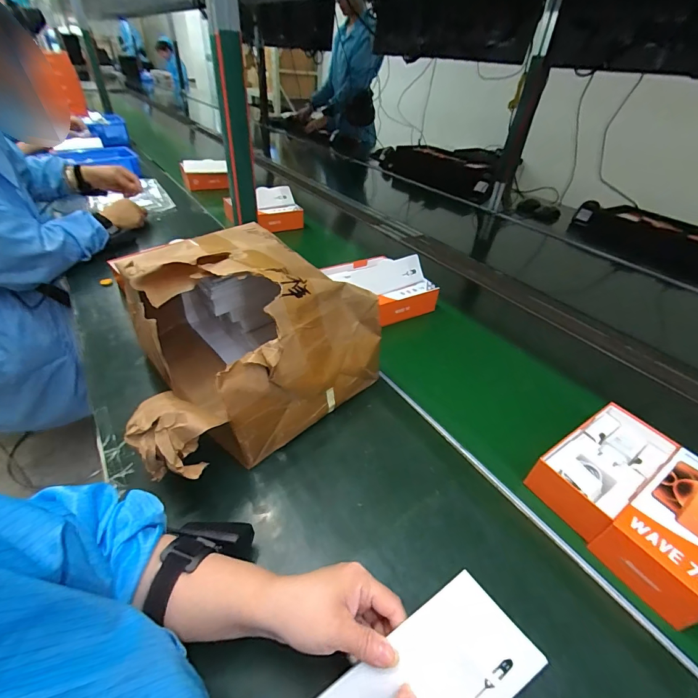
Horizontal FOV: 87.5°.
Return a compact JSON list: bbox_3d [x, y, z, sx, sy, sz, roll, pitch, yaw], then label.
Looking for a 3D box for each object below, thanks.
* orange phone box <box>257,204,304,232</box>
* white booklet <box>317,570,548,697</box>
[{"bbox_3d":[-0.203,-0.378,1.065,0.131,0.058,0.044,-13,41,-25],"label":"orange phone box"},{"bbox_3d":[0.049,0.243,0.256,0.164,0.015,0.074,-43,72,0],"label":"white booklet"}]

